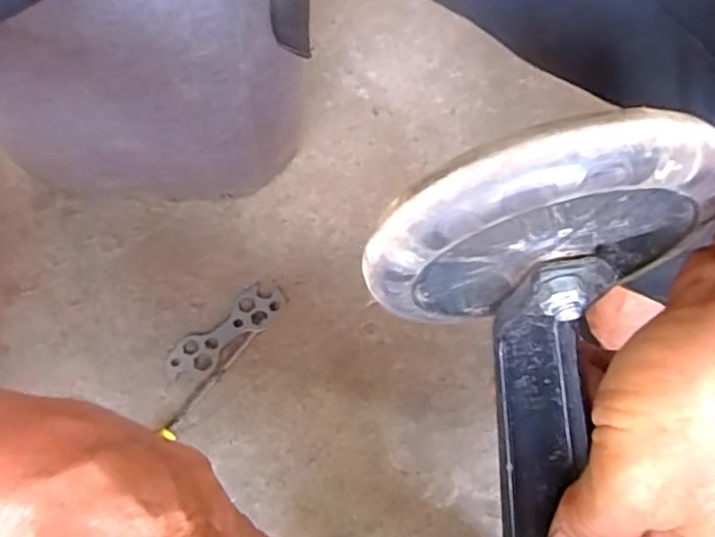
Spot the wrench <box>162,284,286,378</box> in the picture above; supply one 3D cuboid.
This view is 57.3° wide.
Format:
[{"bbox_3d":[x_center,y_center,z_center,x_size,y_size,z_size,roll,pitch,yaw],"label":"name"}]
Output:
[{"bbox_3d":[-0.126,0.059,0.622,0.123,0.004,0.041,-40,76,-14],"label":"wrench"}]

